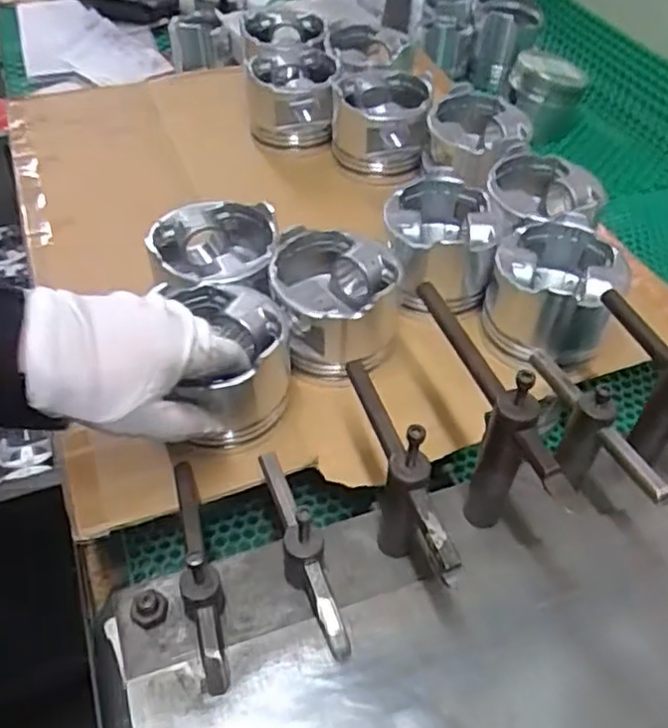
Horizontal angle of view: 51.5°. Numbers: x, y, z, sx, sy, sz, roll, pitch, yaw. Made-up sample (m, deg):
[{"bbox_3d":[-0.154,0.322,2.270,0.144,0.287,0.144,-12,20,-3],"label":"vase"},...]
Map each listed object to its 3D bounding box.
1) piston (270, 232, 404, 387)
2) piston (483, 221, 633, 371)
[{"bbox_3d":[0.000,-0.048,0.540,0.097,0.072,0.101,4,48,2],"label":"piston"},{"bbox_3d":[0.180,-0.057,0.571,0.101,0.075,0.102,1,48,-1],"label":"piston"}]

